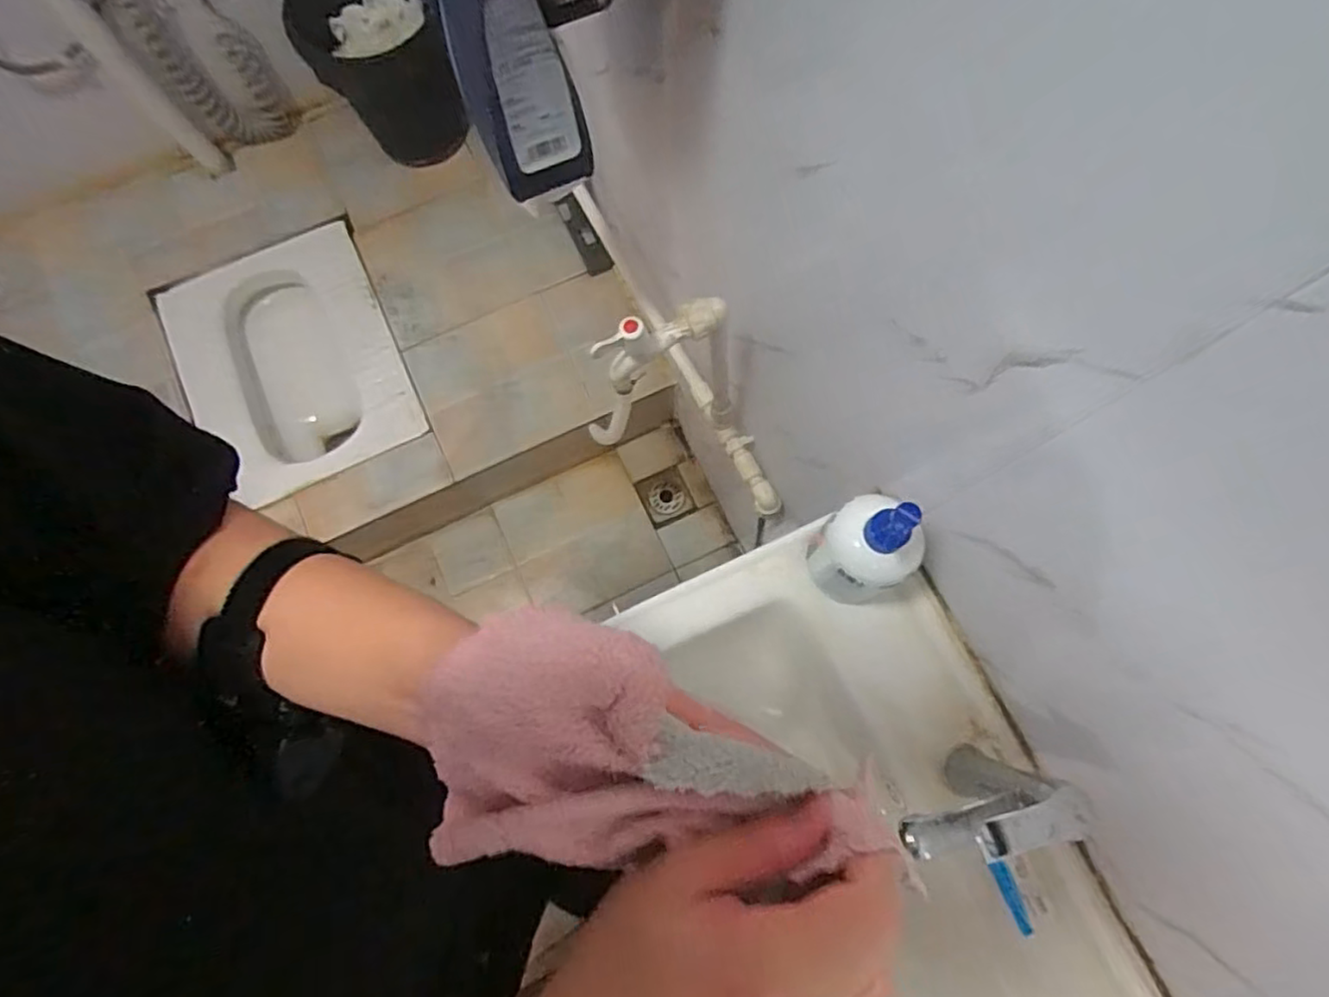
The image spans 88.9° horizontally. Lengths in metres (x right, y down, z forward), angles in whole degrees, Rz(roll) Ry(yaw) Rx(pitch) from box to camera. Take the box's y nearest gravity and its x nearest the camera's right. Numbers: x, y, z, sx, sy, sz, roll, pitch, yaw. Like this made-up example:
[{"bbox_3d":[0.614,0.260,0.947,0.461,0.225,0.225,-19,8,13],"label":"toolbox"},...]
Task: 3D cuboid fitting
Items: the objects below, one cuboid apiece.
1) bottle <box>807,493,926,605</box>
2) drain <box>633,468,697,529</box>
[{"bbox_3d":[0.163,0.043,0.551,0.067,0.172,0.084,-42,80,-8],"label":"bottle"},{"bbox_3d":[0.003,-0.002,1.496,0.105,0.012,0.109,-25,88,-2],"label":"drain"}]

